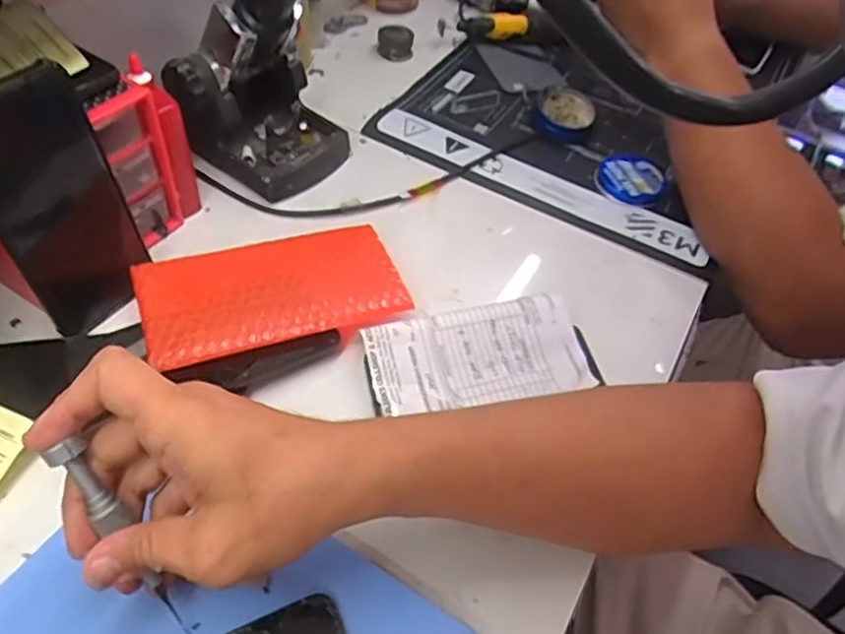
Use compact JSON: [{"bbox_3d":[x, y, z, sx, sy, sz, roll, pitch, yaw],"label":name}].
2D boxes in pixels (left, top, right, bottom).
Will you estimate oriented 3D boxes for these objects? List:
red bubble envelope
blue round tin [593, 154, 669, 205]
[{"bbox_3d":[-0.104,-0.022,0.456,0.174,0.007,0.092,-12,52,-21],"label":"red bubble envelope"},{"bbox_3d":[0.193,-0.129,0.597,0.063,0.015,0.065,3,51,-4],"label":"blue round tin"}]

